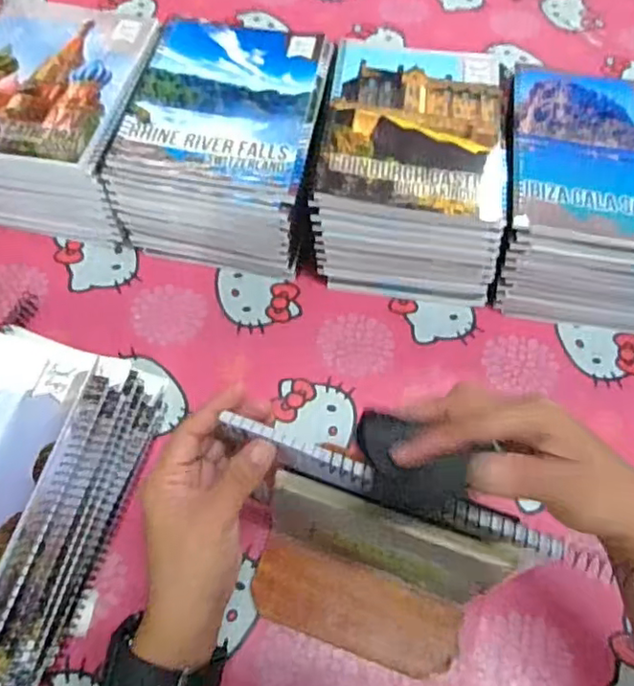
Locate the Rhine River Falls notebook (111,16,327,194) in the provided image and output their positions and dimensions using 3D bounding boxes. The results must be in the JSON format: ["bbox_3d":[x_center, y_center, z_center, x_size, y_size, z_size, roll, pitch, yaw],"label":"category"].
[{"bbox_3d":[-0.079,-0.214,0.531,0.152,0.006,0.192,8,61,2],"label":"Rhine River Falls notebook"}]

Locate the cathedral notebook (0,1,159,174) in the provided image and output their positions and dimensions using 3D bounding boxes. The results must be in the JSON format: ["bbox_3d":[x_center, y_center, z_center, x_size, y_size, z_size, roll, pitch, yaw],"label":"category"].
[{"bbox_3d":[-0.236,-0.236,0.538,0.156,0.009,0.198,9,61,2],"label":"cathedral notebook"}]

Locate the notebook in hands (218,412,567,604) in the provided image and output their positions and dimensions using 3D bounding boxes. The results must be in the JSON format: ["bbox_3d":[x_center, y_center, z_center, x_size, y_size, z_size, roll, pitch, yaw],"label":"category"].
[{"bbox_3d":[0.035,0.115,0.385,0.183,0.141,0.026,19,61,8],"label":"notebook in hands"}]

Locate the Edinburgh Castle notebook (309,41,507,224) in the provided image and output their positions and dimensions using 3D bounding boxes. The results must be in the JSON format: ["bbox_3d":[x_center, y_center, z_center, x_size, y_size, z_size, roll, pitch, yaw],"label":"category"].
[{"bbox_3d":[0.084,-0.191,0.528,0.149,0.007,0.197,8,61,2],"label":"Edinburgh Castle notebook"}]

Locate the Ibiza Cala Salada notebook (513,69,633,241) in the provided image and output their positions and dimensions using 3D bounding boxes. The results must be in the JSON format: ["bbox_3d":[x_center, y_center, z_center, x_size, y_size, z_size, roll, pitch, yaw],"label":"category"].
[{"bbox_3d":[0.247,-0.165,0.522,0.158,0.008,0.192,9,61,3],"label":"Ibiza Cala Salada notebook"}]

